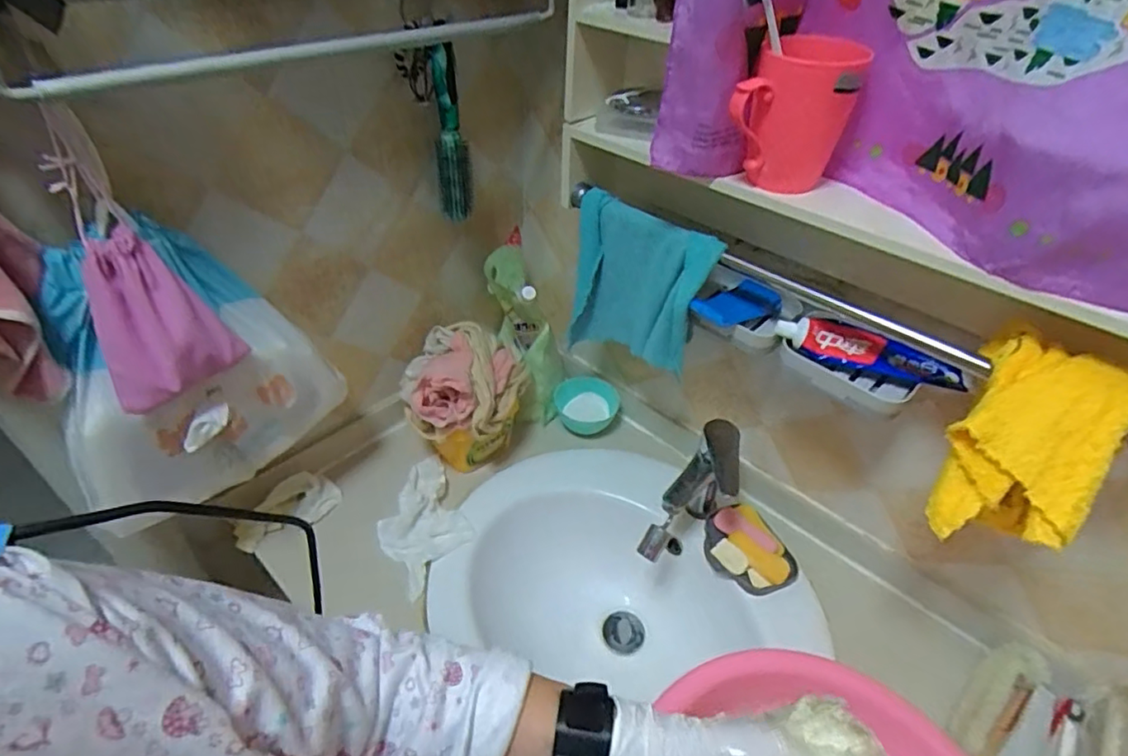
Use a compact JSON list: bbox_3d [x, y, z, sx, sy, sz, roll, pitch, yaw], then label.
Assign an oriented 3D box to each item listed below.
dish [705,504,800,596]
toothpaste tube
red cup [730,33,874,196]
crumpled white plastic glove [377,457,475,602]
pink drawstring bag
[{"bbox_3d":[0.237,0.224,0.751,0.091,0.027,0.118,-23,48,-26],"label":"dish"},{"bbox_3d":[0.294,-0.021,0.565,0.169,0.039,0.027,18,44,16],"label":"toothpaste tube"},{"bbox_3d":[0.194,-0.219,0.495,0.085,0.117,0.089,19,44,17],"label":"red cup"},{"bbox_3d":[-0.195,0.191,0.785,0.114,0.030,0.196,-18,46,-22],"label":"crumpled white plastic glove"},{"bbox_3d":[-0.371,-0.087,0.478,0.097,0.221,0.057,-31,23,-18],"label":"pink drawstring bag"}]

